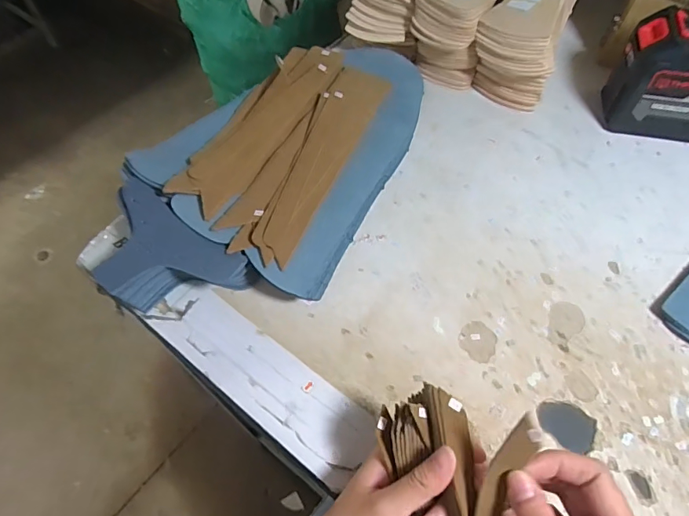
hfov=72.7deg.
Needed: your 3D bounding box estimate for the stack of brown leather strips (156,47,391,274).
[{"bbox_3d":[-0.054,-0.121,0.450,0.132,0.019,0.249,24,62,14],"label":"stack of brown leather strips"}]

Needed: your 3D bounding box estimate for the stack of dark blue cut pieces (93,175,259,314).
[{"bbox_3d":[-0.162,0.001,0.404,0.143,0.038,0.091,34,65,19],"label":"stack of dark blue cut pieces"}]

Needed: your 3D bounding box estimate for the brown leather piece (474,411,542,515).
[{"bbox_3d":[0.082,0.141,0.252,0.020,0.016,0.122,15,95,11],"label":"brown leather piece"}]

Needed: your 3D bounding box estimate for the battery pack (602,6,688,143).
[{"bbox_3d":[0.341,-0.185,0.478,0.118,0.102,0.075,8,59,5],"label":"battery pack"}]

